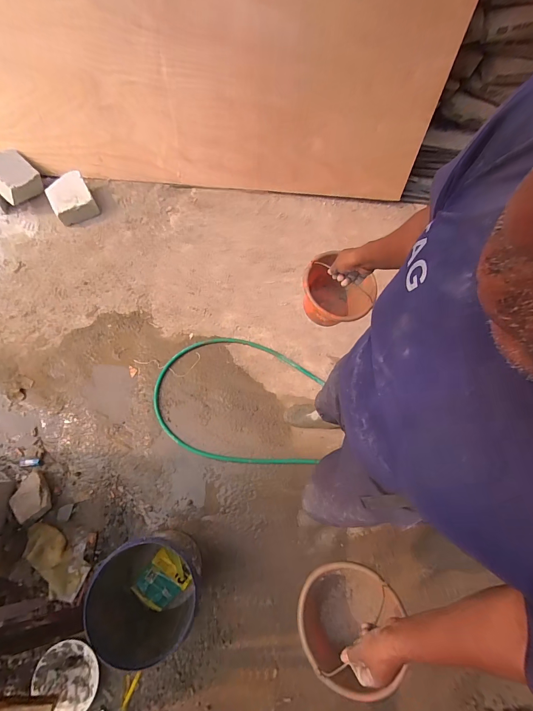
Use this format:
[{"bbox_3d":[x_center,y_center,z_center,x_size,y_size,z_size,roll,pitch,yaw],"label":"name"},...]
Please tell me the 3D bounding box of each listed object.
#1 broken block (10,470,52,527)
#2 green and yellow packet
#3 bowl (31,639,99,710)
[{"bbox_3d":[-0.956,0.579,1.305,0.133,0.050,0.174,-27,76,-41],"label":"broken block"},{"bbox_3d":[-0.392,0.858,1.231,0.161,0.013,0.171,33,50,13],"label":"green and yellow packet"},{"bbox_3d":[-0.713,1.151,1.142,0.221,0.045,0.225,1,73,-4],"label":"bowl"}]

